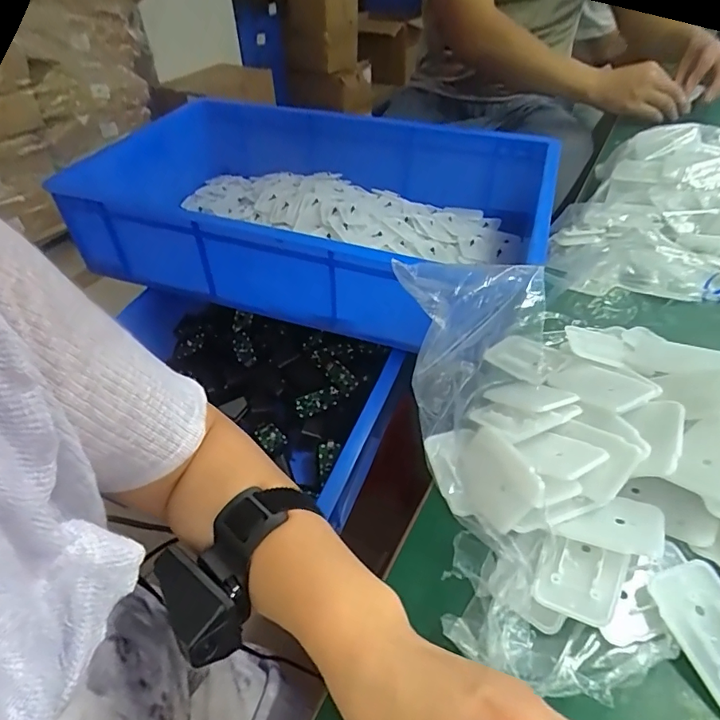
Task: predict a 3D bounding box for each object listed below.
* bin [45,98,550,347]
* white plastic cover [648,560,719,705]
[{"bbox_3d":[-0.058,-0.234,0.744,0.640,0.157,0.372,13,46,15],"label":"bin"},{"bbox_3d":[0.187,0.143,0.253,0.043,0.011,0.069,-12,45,-11],"label":"white plastic cover"}]

